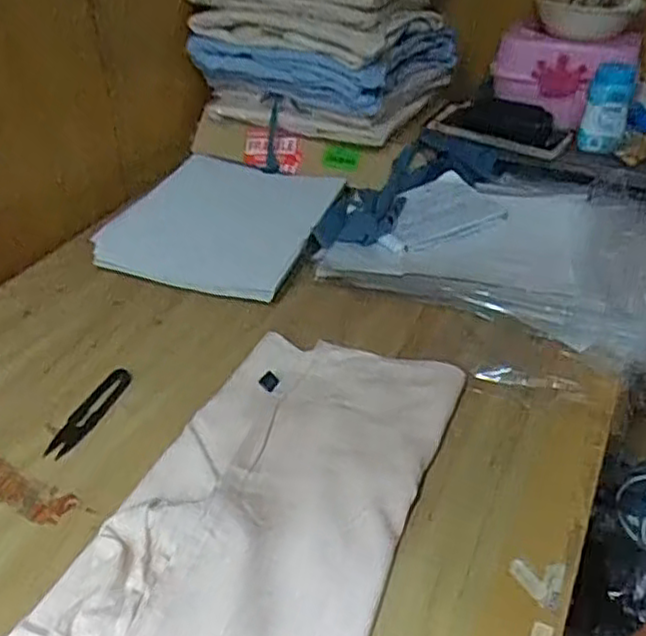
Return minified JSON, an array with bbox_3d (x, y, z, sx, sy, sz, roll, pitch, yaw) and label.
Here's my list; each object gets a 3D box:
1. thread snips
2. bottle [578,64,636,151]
[{"bbox_3d":[-0.195,0.078,0.575,0.023,0.011,0.097,12,38,16],"label":"thread snips"},{"bbox_3d":[0.334,-0.248,0.809,0.047,0.100,0.041,13,38,17],"label":"bottle"}]

